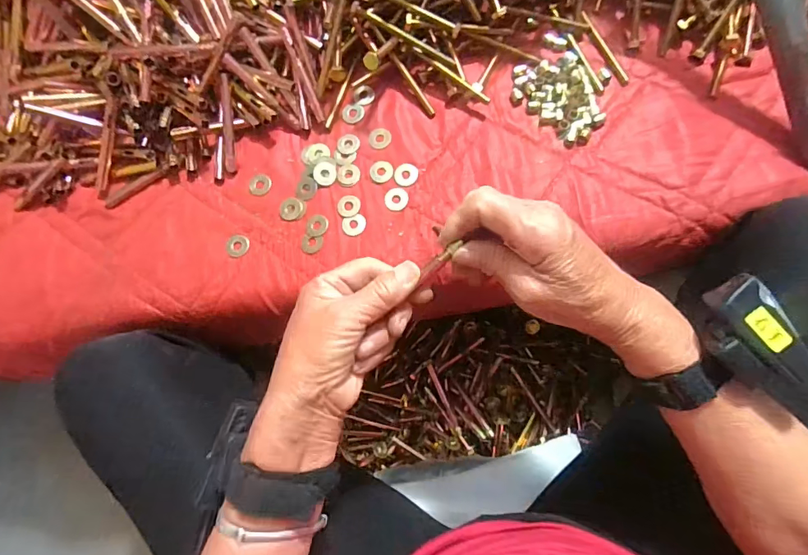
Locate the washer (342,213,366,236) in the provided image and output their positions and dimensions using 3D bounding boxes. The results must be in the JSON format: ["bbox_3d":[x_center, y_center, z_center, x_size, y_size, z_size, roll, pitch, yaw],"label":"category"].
[{"bbox_3d":[-0.046,-0.048,0.423,0.022,0.004,0.020,-1,77,6],"label":"washer"}]

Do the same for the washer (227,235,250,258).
[{"bbox_3d":[-0.157,-0.030,0.434,0.022,0.004,0.020,-1,77,6],"label":"washer"}]

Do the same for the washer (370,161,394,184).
[{"bbox_3d":[-0.022,-0.101,0.435,0.023,0.004,0.022,-1,77,6],"label":"washer"}]

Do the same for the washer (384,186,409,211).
[{"bbox_3d":[-0.007,-0.073,0.424,0.022,0.004,0.023,-1,77,6],"label":"washer"}]

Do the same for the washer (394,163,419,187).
[{"bbox_3d":[0.002,-0.096,0.430,0.022,0.004,0.022,-1,77,6],"label":"washer"}]

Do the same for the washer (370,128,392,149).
[{"bbox_3d":[-0.023,-0.134,0.445,0.021,0.004,0.022,-1,77,6],"label":"washer"}]

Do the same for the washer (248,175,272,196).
[{"bbox_3d":[-0.139,-0.090,0.444,0.022,0.004,0.021,-1,77,6],"label":"washer"}]

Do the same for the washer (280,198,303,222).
[{"bbox_3d":[-0.107,-0.065,0.436,0.021,0.004,0.022,-19,76,1],"label":"washer"}]

